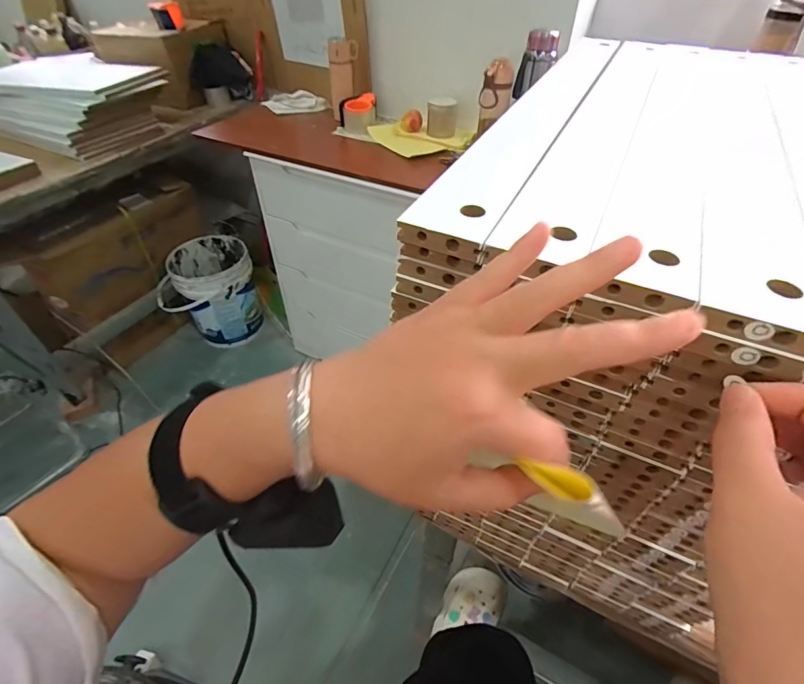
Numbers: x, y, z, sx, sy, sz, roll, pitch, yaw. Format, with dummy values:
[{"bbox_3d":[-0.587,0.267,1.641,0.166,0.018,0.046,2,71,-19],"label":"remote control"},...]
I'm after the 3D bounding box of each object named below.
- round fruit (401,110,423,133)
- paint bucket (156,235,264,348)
[{"bbox_3d":[0.030,-0.629,1.242,0.062,0.064,0.055,0,44,3],"label":"round fruit"},{"bbox_3d":[-0.749,-0.184,1.708,0.334,0.326,0.334,-1,44,1],"label":"paint bucket"}]

